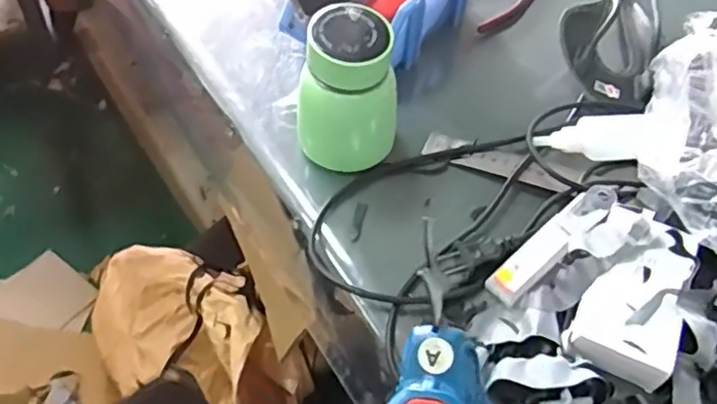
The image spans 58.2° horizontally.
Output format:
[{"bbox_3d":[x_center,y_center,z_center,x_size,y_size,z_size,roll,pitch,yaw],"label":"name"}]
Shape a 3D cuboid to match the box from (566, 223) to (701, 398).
[{"bbox_3d":[0.191,0.066,0.446,0.062,0.030,0.109,21,54,11],"label":"box"}]

